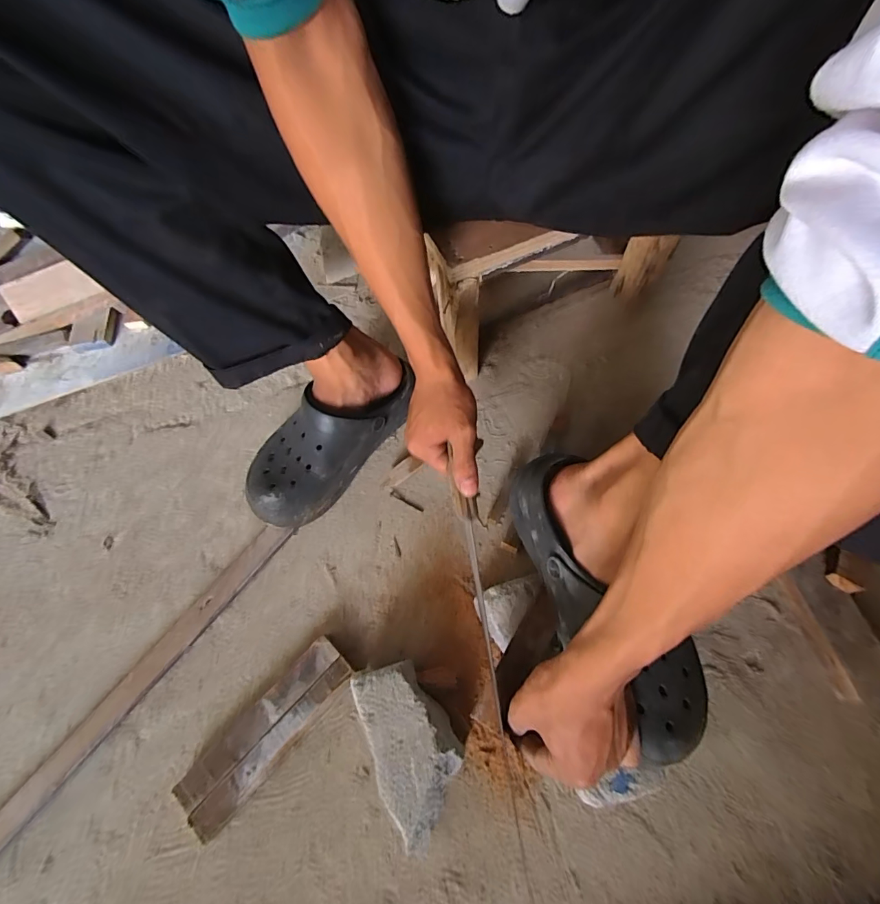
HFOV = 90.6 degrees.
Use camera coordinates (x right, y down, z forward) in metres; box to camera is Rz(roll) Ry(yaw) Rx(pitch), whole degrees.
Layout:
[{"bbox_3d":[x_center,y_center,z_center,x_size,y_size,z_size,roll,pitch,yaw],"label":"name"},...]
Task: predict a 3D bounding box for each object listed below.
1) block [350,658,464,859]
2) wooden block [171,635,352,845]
[{"bbox_3d":[-0.028,0.289,0.438,0.077,0.069,0.151,-29,68,-9],"label":"block"},{"bbox_3d":[-0.188,0.297,0.473,0.066,0.022,0.202,38,74,17],"label":"wooden block"}]

